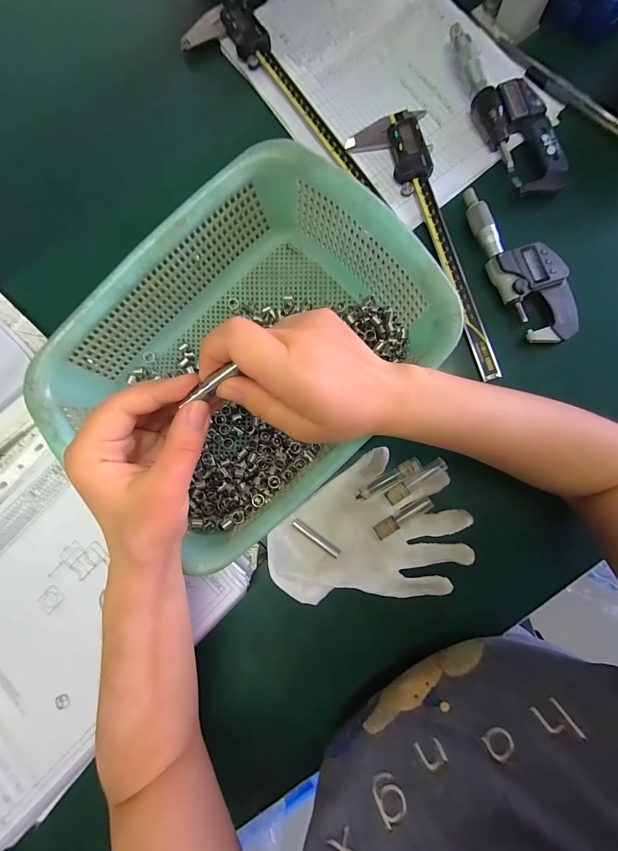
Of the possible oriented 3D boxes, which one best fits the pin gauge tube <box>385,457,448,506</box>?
[{"bbox_3d":[0.096,0.050,0.293,0.060,0.009,0.013,-32,84,-1],"label":"pin gauge tube"}]

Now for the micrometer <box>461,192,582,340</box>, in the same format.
[{"bbox_3d":[0.190,-0.148,0.300,0.051,0.023,0.158,-28,84,0],"label":"micrometer"}]

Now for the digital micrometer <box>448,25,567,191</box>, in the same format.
[{"bbox_3d":[0.200,-0.307,0.320,0.068,0.023,0.184,-17,84,1],"label":"digital micrometer"}]

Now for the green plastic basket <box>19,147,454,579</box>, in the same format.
[{"bbox_3d":[-0.046,-0.059,0.276,0.225,0.078,0.275,43,88,6],"label":"green plastic basket"}]

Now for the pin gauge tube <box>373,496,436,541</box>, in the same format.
[{"bbox_3d":[0.084,0.081,0.292,0.056,0.008,0.013,-31,84,0],"label":"pin gauge tube"}]

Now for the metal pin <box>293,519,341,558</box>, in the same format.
[{"bbox_3d":[0.007,0.103,0.300,0.050,0.004,0.007,36,87,6],"label":"metal pin"}]

